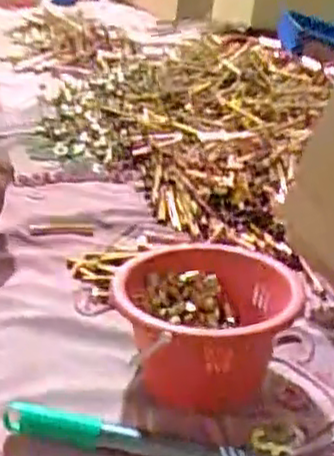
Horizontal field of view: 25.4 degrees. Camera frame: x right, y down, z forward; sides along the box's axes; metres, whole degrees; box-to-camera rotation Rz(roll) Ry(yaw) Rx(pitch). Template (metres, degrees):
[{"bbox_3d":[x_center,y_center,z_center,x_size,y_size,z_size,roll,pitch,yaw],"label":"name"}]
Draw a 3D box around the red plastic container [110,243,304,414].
[{"bbox_3d":[0.034,0.093,0.728,0.168,0.111,0.171,2,29,0],"label":"red plastic container"}]

